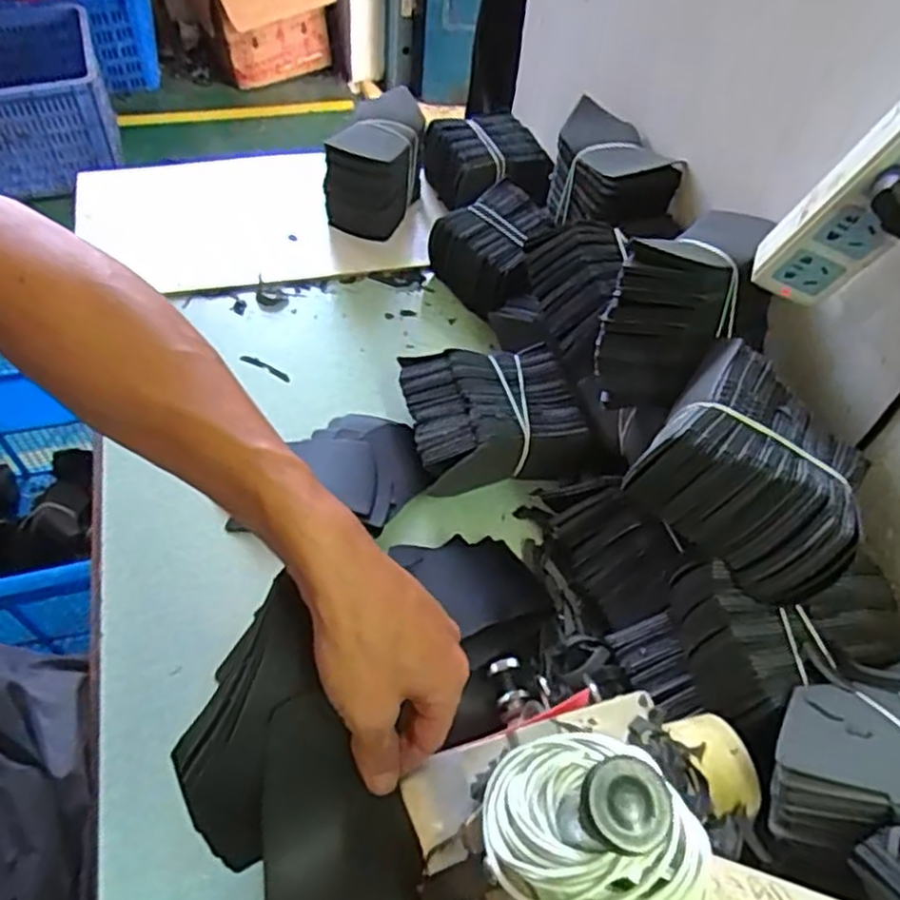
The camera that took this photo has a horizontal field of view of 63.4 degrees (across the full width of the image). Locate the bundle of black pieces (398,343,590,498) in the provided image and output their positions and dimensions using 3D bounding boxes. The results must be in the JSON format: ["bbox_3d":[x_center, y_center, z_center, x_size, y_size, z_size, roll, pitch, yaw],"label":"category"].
[{"bbox_3d":[0.036,-0.025,0.667,0.155,0.077,0.131,-2,55,-7],"label":"bundle of black pieces"}]

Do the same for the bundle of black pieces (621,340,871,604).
[{"bbox_3d":[0.200,0.011,0.472,0.138,0.067,0.119,36,60,19],"label":"bundle of black pieces"}]

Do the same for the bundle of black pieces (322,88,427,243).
[{"bbox_3d":[-0.084,-0.324,0.838,0.093,0.120,0.121,9,55,1],"label":"bundle of black pieces"}]

